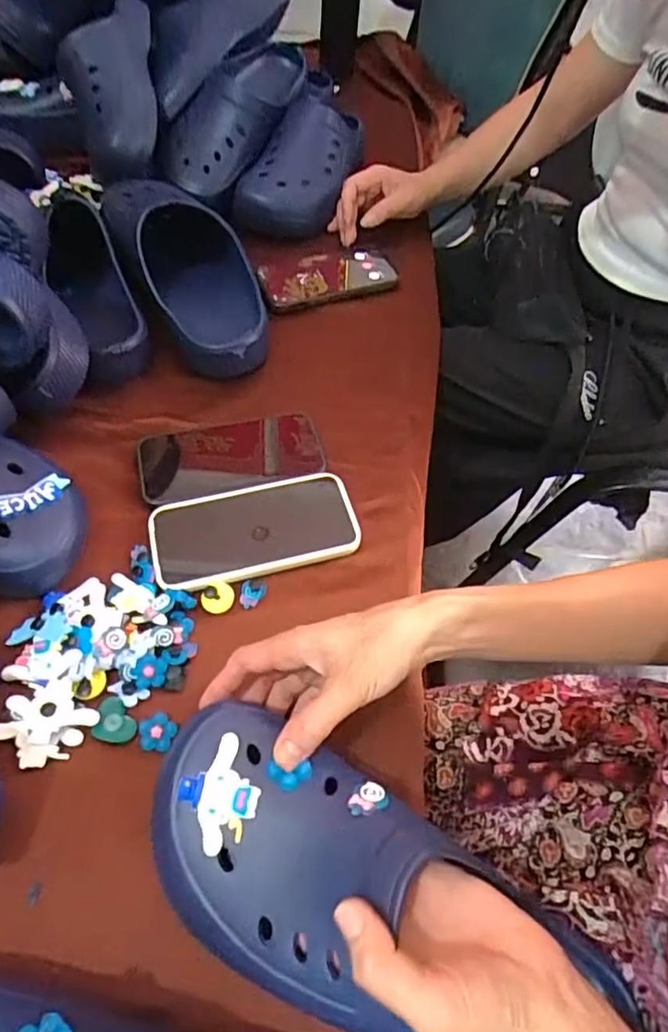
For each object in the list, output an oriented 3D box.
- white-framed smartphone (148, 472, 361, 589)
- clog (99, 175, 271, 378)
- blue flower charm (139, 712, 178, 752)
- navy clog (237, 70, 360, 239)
[{"bbox_3d":[-0.066,0.011,0.499,0.163,0.012,0.085,-11,56,-10],"label":"white-framed smartphone"},{"bbox_3d":[-0.158,-0.274,0.640,0.117,0.084,0.292,-19,58,-16],"label":"clog"},{"bbox_3d":[-0.119,0.146,0.407,0.023,0.005,0.024,6,66,-13],"label":"blue flower charm"},{"bbox_3d":[-0.034,-0.478,0.781,0.122,0.118,0.282,12,55,5],"label":"navy clog"}]

